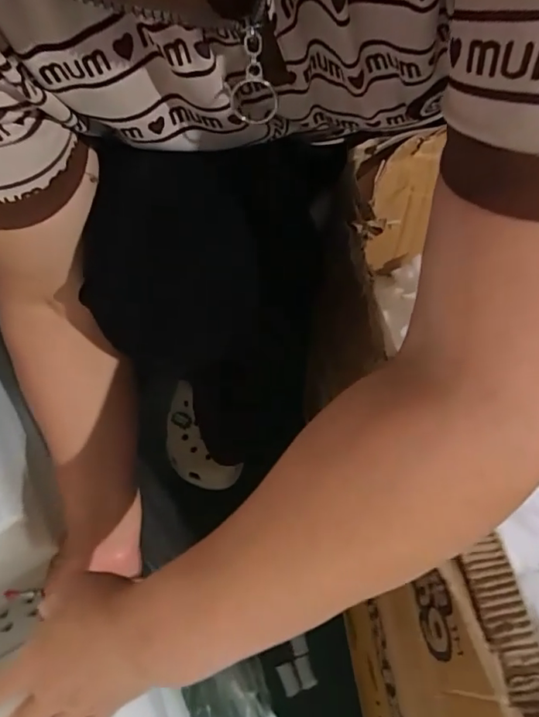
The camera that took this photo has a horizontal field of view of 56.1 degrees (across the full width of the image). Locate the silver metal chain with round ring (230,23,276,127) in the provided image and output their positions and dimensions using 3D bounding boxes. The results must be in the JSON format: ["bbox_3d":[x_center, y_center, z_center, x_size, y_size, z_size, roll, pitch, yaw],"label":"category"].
[{"bbox_3d":[-0.007,-0.129,0.229,0.022,0.044,0.005,-5,61,-3],"label":"silver metal chain with round ring"}]

